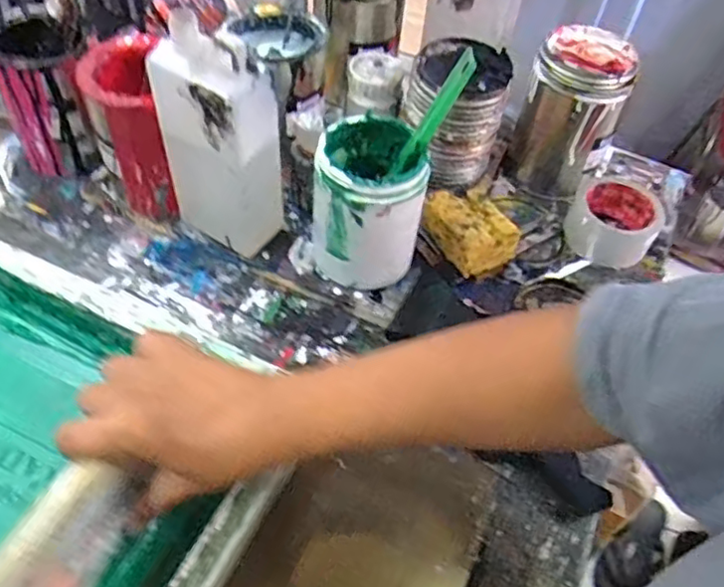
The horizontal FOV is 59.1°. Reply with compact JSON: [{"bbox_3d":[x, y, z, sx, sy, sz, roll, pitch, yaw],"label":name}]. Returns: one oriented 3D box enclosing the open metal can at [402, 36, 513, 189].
[{"bbox_3d":[0.099,-0.202,0.690,0.101,0.135,0.101,3,51,-3],"label":"open metal can"}]

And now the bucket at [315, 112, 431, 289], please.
[{"bbox_3d":[0.006,-0.081,0.602,0.092,0.136,0.090,3,51,-3],"label":"bucket"}]

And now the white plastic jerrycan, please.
[{"bbox_3d":[-0.129,-0.127,0.595,0.109,0.235,0.053,27,53,16],"label":"white plastic jerrycan"}]

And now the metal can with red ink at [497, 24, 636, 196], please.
[{"bbox_3d":[0.236,-0.206,0.739,0.105,0.158,0.112,20,52,11],"label":"metal can with red ink"}]

